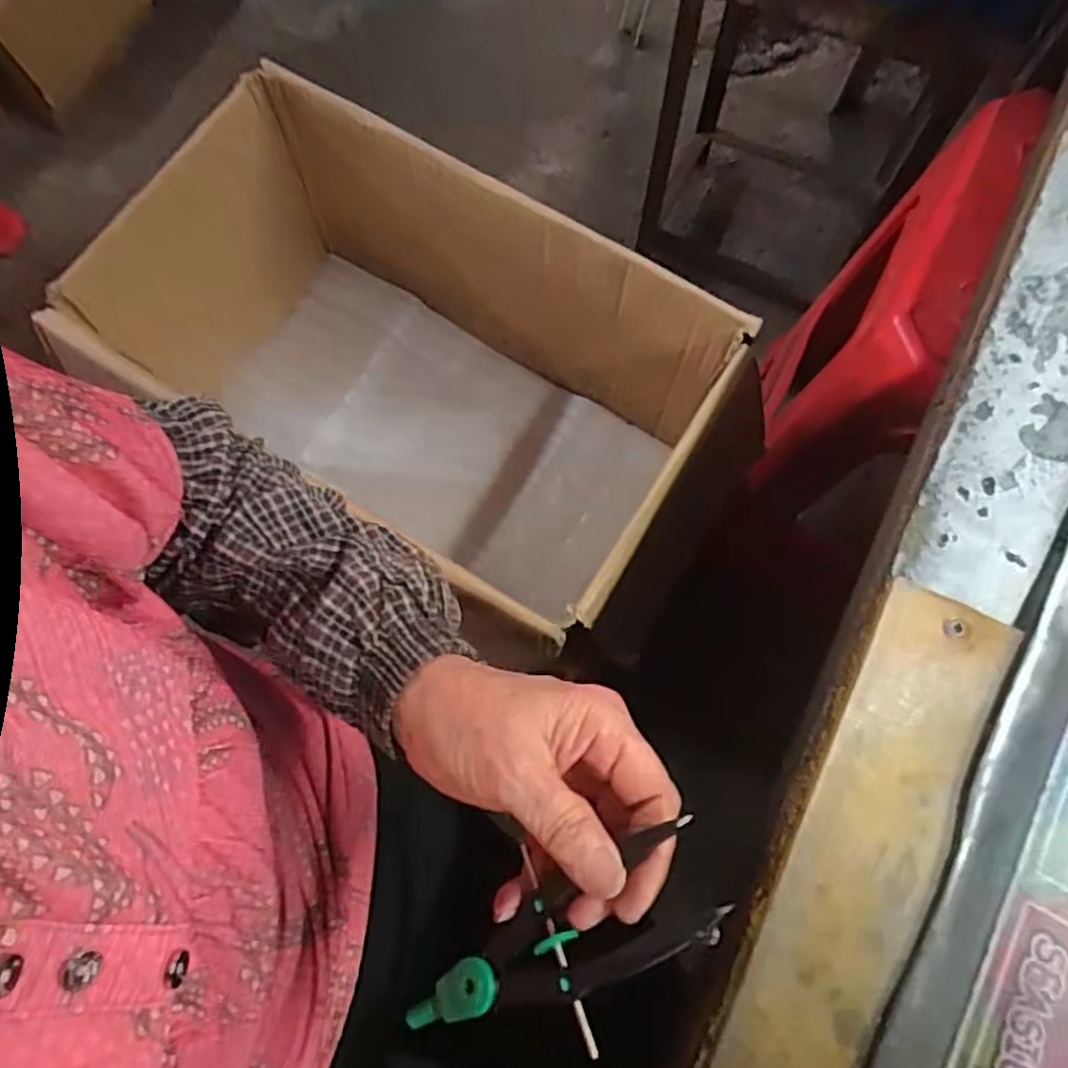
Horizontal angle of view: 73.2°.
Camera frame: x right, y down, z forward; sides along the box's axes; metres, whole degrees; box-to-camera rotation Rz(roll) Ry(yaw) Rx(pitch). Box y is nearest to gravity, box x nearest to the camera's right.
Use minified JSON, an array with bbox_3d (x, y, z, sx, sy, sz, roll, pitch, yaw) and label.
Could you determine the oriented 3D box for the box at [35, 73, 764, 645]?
[{"bbox_3d":[-0.110,-0.158,0.639,0.544,0.245,0.235,36,77,10],"label":"box"}]

